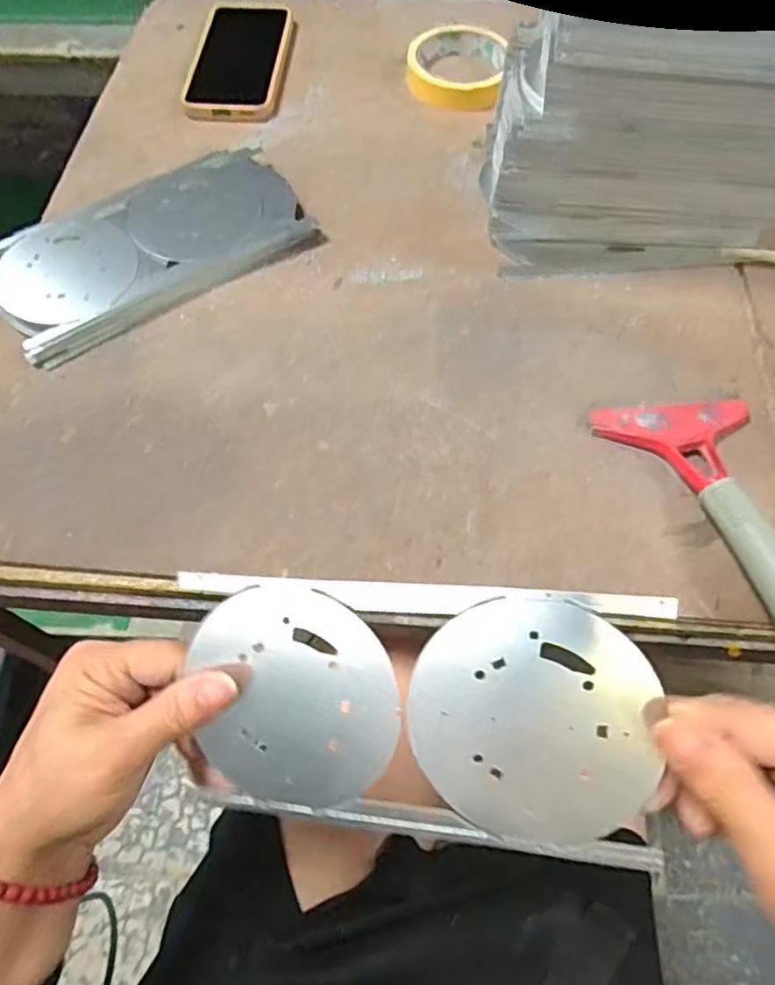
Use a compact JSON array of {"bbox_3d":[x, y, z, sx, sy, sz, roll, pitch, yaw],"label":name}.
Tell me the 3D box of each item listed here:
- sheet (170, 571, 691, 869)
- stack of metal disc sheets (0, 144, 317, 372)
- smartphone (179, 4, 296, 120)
[{"bbox_3d":[0.009,0.087,0.254,0.181,0.005,0.102,2,97,14],"label":"sheet"},{"bbox_3d":[-0.172,-0.183,0.463,0.216,0.020,0.117,-33,68,-16],"label":"stack of metal disc sheets"},{"bbox_3d":[-0.131,-0.393,0.577,0.083,0.009,0.168,4,63,2],"label":"smartphone"}]

